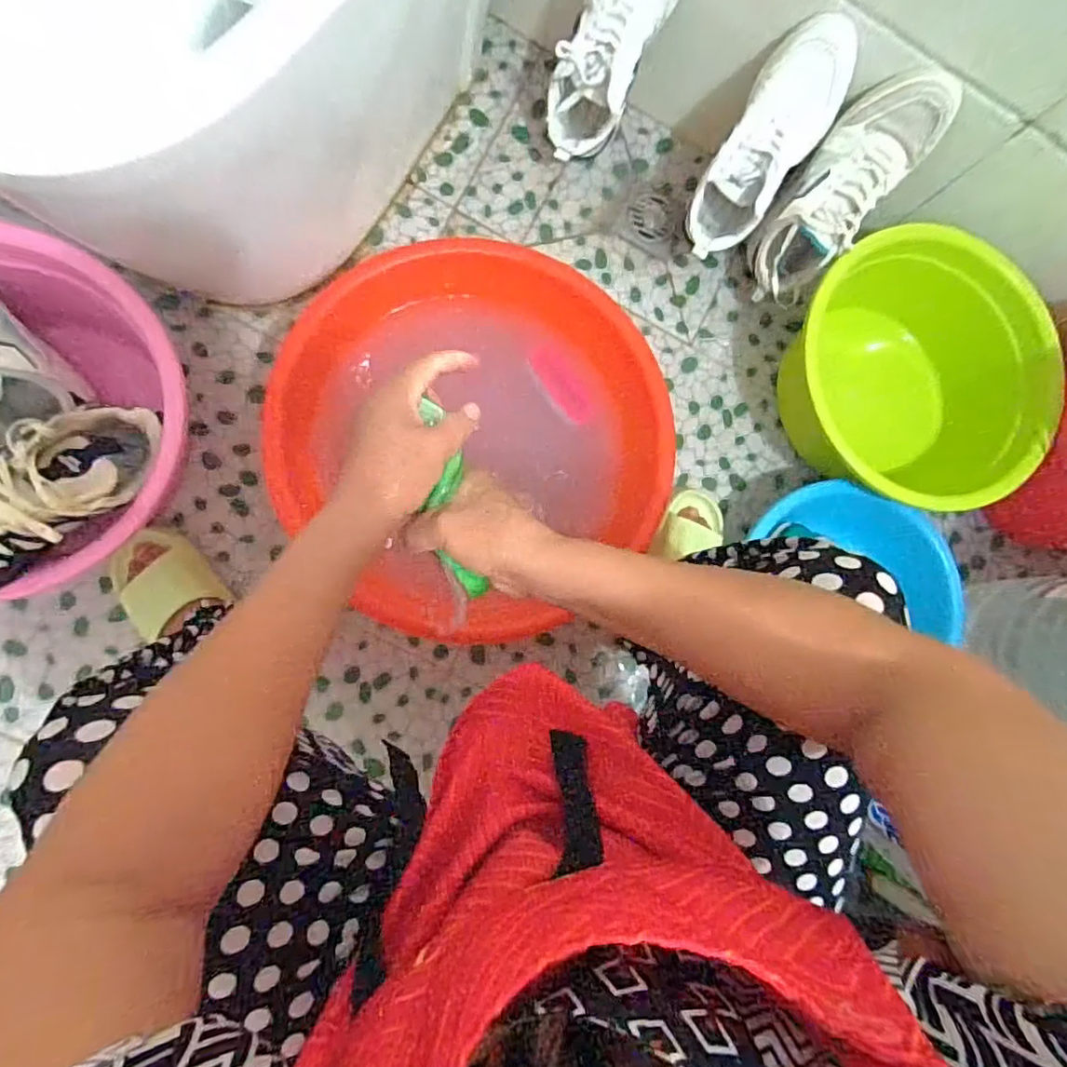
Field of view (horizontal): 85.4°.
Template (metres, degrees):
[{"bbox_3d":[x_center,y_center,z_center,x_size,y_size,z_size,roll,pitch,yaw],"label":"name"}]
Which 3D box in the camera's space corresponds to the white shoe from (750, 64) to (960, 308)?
[{"bbox_3d":[0.406,-0.455,0.775,0.111,0.285,0.104,33,44,-4],"label":"white shoe"}]

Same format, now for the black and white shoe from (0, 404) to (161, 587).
[{"bbox_3d":[-0.494,-0.037,0.557,0.108,0.084,0.273,47,56,-2],"label":"black and white shoe"}]

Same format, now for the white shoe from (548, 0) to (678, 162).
[{"bbox_3d":[0.100,-0.627,0.731,0.107,0.280,0.086,31,53,-5],"label":"white shoe"}]

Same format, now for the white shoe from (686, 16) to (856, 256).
[{"bbox_3d":[0.310,-0.513,0.769,0.109,0.272,0.086,26,48,-6],"label":"white shoe"}]

